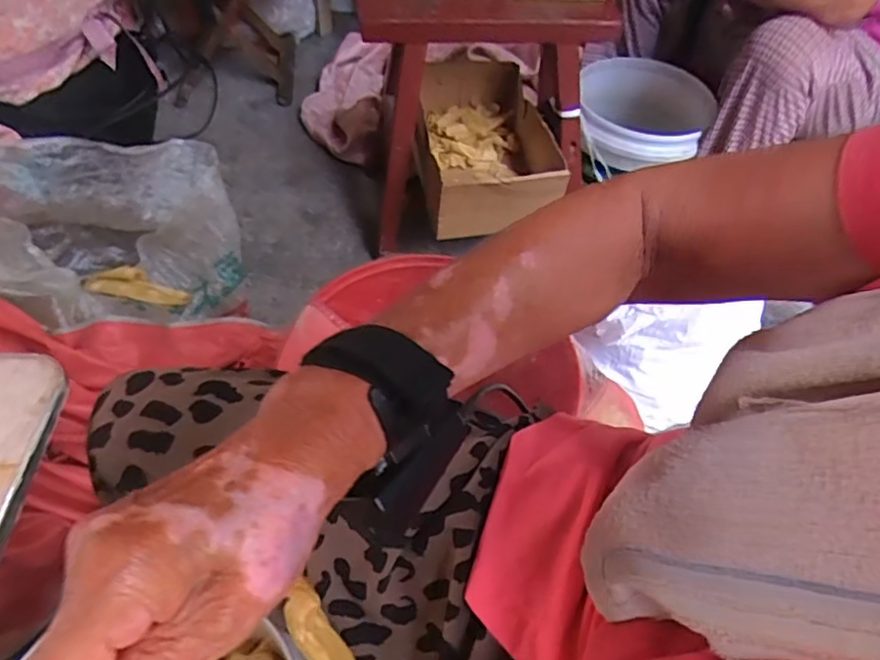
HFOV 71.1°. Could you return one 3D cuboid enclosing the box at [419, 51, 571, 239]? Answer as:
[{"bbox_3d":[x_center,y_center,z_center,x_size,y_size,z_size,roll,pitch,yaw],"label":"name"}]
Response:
[{"bbox_3d":[0.076,-0.325,1.066,0.220,0.113,0.352,-3,53,-7],"label":"box"}]

